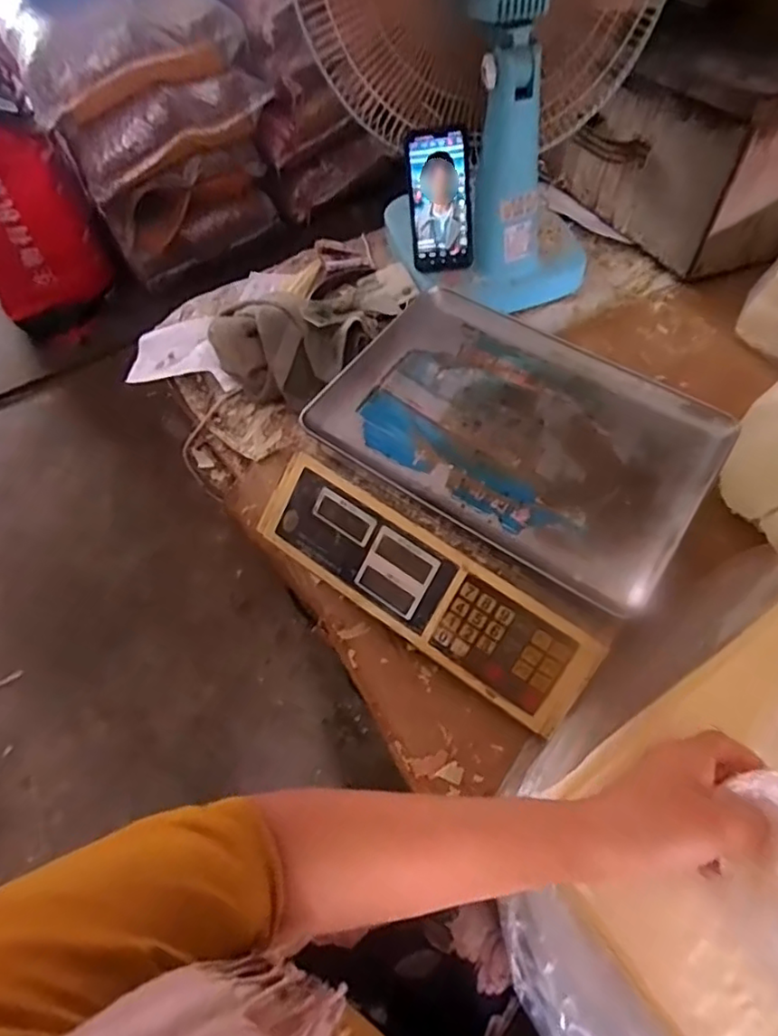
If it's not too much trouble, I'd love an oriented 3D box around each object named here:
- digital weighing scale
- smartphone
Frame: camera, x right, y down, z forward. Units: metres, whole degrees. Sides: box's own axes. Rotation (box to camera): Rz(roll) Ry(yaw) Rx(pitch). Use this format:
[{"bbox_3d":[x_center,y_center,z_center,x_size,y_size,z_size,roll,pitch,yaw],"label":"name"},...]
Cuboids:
[{"bbox_3d":[0.096,-0.037,0.560,0.328,0.101,0.315,32,66,22],"label":"digital weighing scale"},{"bbox_3d":[0.063,-0.390,0.737,0.072,0.152,0.016,-2,31,11],"label":"smartphone"}]

